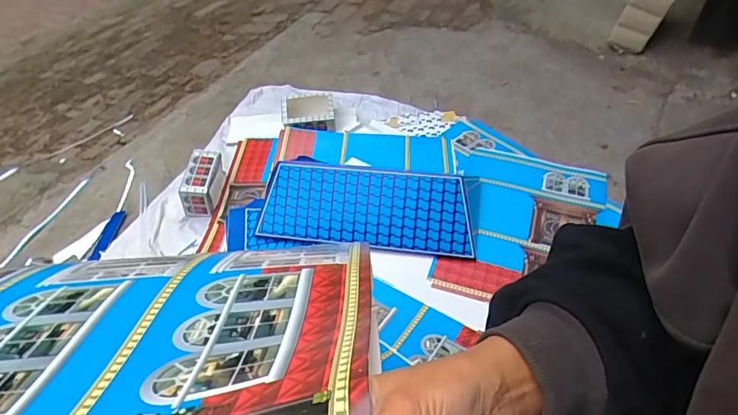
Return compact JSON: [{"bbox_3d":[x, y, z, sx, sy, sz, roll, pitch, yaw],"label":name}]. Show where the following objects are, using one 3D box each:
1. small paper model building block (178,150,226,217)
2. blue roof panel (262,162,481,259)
[{"bbox_3d":[-0.440,-0.063,1.214,0.080,0.098,0.161,-2,45,1],"label":"small paper model building block"},{"bbox_3d":[-0.002,-0.001,1.065,0.490,0.014,0.183,5,88,7],"label":"blue roof panel"}]

